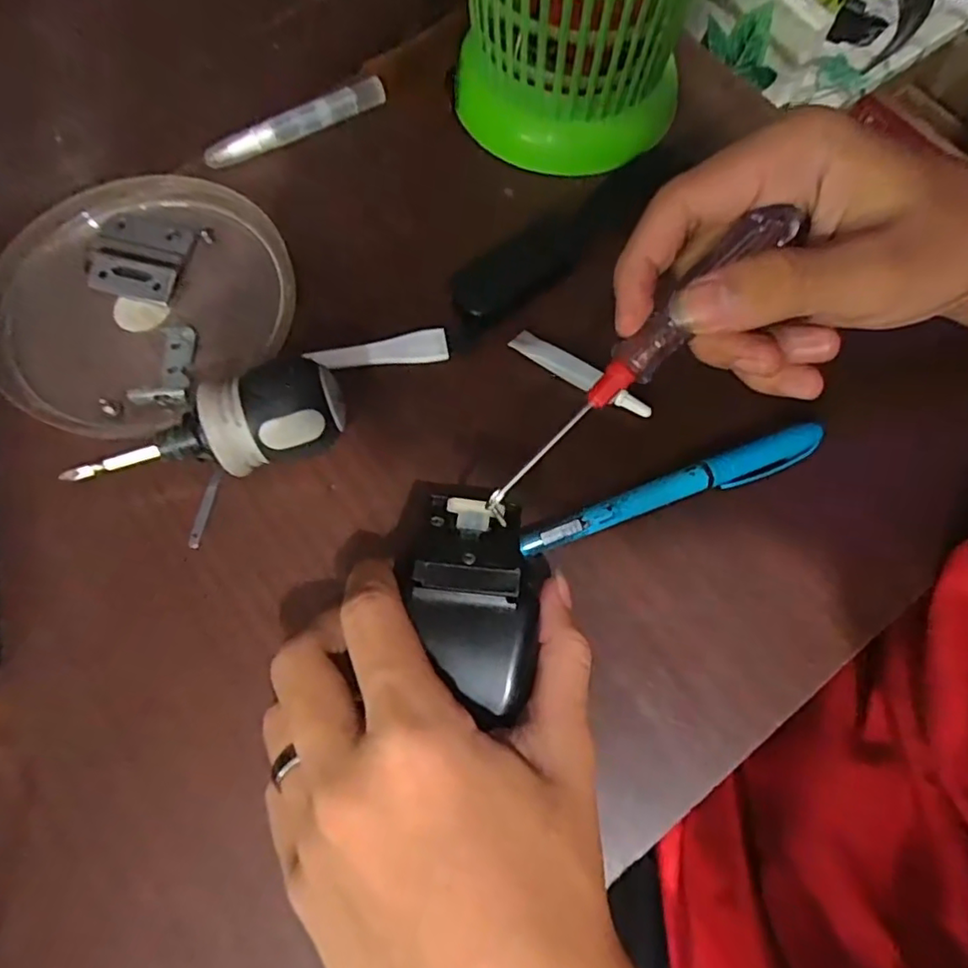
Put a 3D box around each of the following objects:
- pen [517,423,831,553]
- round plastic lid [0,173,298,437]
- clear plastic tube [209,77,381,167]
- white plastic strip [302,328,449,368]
[{"bbox_3d":[0.078,0.004,0.246,0.131,0.012,0.015,-21,73,-8],"label":"pen"},{"bbox_3d":[-0.155,-0.084,0.272,0.131,0.011,0.118,-37,76,-13],"label":"round plastic lid"},{"bbox_3d":[-0.095,-0.183,0.307,0.096,0.013,0.009,-28,74,-10],"label":"clear plastic tube"},{"bbox_3d":[-0.047,-0.060,0.269,0.061,0.004,0.014,-6,71,-3],"label":"white plastic strip"}]

